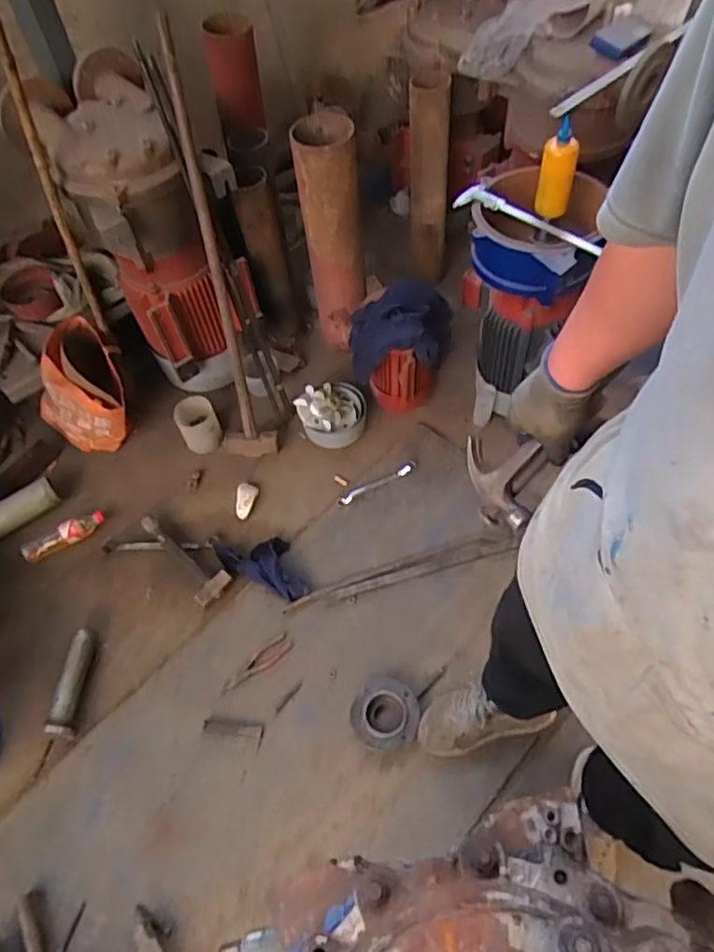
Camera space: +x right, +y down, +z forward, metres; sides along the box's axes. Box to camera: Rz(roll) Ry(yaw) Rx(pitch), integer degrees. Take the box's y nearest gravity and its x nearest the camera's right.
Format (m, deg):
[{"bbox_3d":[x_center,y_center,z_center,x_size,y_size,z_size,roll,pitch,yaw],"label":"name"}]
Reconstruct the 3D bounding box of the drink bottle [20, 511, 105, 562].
[{"bbox_3d":[-0.795,0.152,1.620,0.228,0.049,0.065,-26,60,-12],"label":"drink bottle"}]

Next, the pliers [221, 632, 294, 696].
[{"bbox_3d":[-0.233,0.445,1.415,0.187,0.008,0.054,-36,62,-19],"label":"pliers"}]

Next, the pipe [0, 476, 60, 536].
[{"bbox_3d":[-0.931,0.095,1.644,0.223,0.063,0.071,-33,61,-16],"label":"pipe"}]

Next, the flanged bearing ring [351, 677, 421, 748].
[{"bbox_3d":[0.063,0.524,1.334,0.148,0.052,0.145,-2,58,3],"label":"flanged bearing ring"}]

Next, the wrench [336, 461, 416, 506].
[{"bbox_3d":[0.053,0.017,1.670,0.244,0.014,0.043,-26,60,-14],"label":"wrench"}]

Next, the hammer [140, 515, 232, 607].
[{"bbox_3d":[-0.461,0.210,1.573,0.308,0.037,0.099,36,66,23],"label":"hammer"}]

